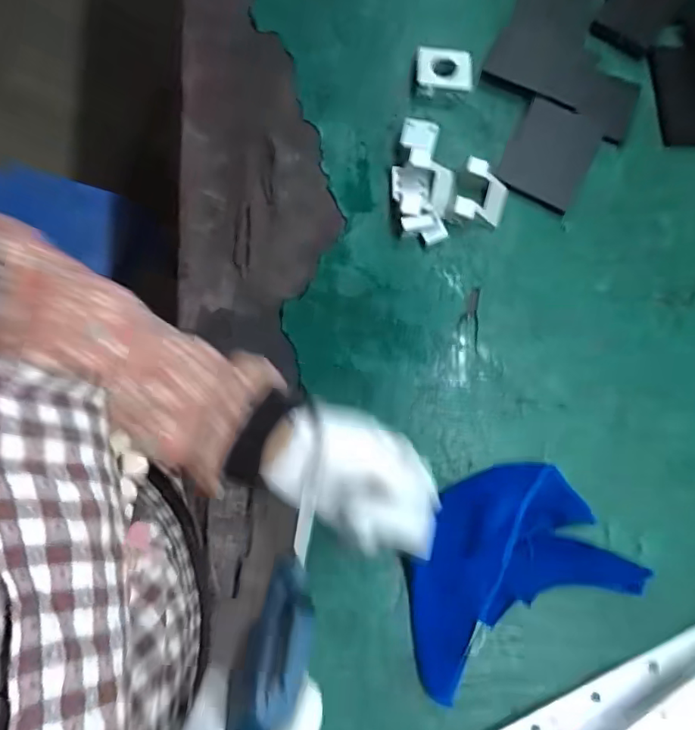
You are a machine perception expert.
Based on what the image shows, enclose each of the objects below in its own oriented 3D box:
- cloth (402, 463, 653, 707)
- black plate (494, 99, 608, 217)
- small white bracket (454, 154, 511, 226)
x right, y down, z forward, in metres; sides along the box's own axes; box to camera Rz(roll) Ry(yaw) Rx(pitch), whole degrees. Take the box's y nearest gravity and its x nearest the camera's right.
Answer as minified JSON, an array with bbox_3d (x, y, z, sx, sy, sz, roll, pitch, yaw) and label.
[{"bbox_3d":[0.148,0.171,0.484,0.192,0.033,0.151,-27,75,-8],"label":"cloth"},{"bbox_3d":[0.227,-0.239,0.607,0.088,0.012,0.129,30,75,6],"label":"black plate"},{"bbox_3d":[0.145,-0.183,0.583,0.051,0.024,0.066,18,74,3],"label":"small white bracket"}]

